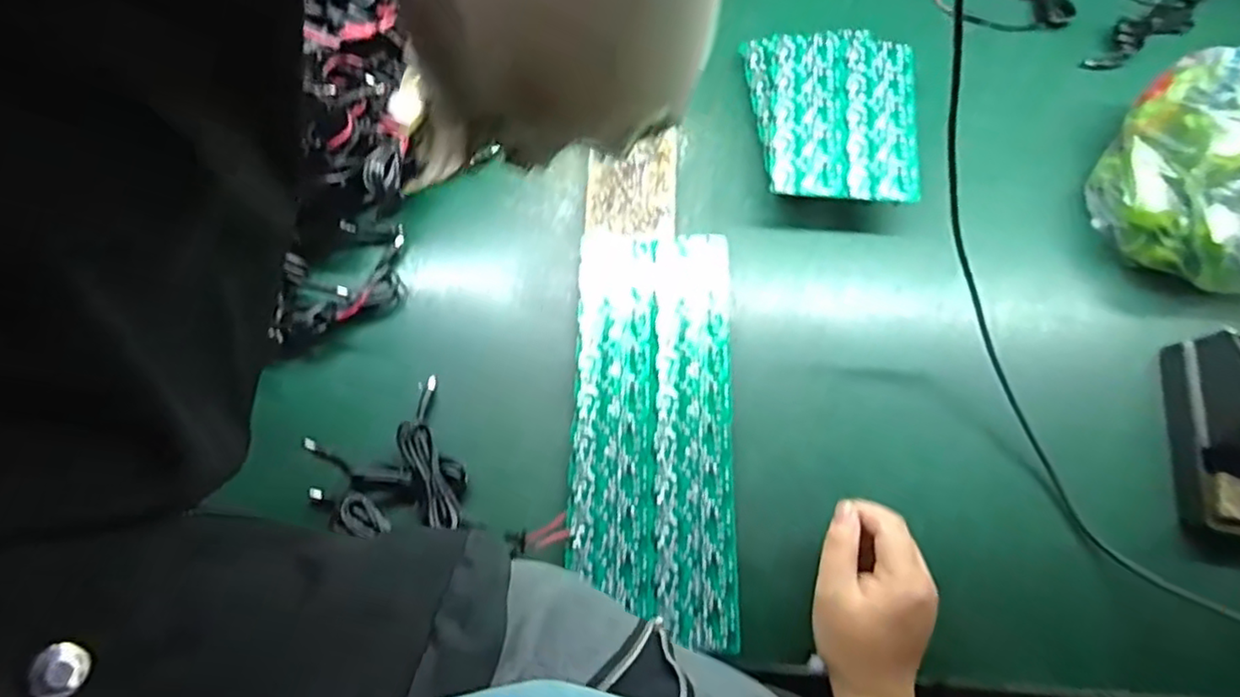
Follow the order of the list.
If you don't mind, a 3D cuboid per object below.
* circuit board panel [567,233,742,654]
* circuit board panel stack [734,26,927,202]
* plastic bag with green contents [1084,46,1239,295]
[{"bbox_3d":[0.028,0.056,0.523,0.127,0.005,0.322,2,71,2],"label":"circuit board panel"},{"bbox_3d":[0.192,-0.215,0.603,0.150,0.043,0.186,4,72,3],"label":"circuit board panel stack"},{"bbox_3d":[0.509,-0.148,0.540,0.167,0.106,0.178,28,75,10],"label":"plastic bag with green contents"}]

